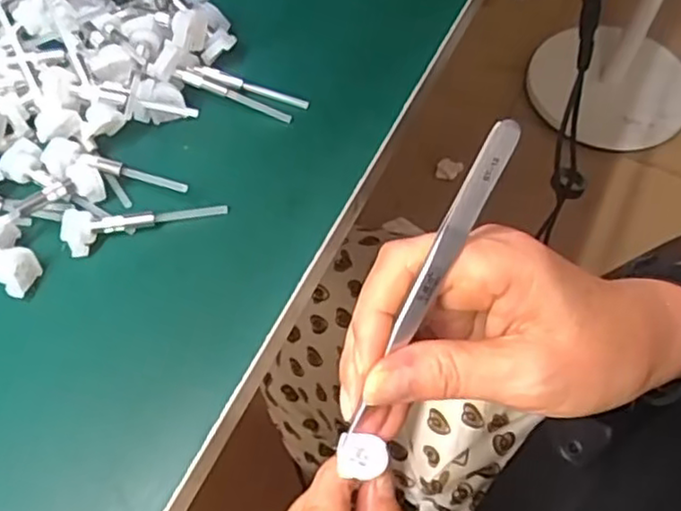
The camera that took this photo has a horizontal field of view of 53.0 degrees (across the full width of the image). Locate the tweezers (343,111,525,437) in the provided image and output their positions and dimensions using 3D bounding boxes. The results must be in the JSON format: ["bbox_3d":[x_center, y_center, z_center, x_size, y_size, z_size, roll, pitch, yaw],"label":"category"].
[{"bbox_3d":[0.031,0.010,0.238,0.009,0.008,0.121,29,105,17],"label":"tweezers"}]

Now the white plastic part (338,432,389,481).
[{"bbox_3d":[0.009,0.075,0.259,0.019,0.004,0.016,4,60,4],"label":"white plastic part"}]

